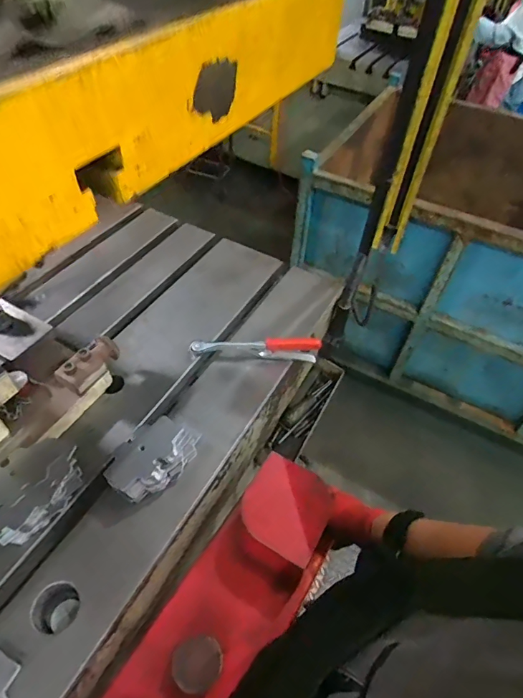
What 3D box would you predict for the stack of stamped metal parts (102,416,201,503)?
[{"bbox_3d":[-0.146,0.145,0.571,0.077,0.053,0.130,29,55,20],"label":"stack of stamped metal parts"}]

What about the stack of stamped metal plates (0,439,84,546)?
[{"bbox_3d":[-0.292,0.176,0.535,0.100,0.055,0.123,31,55,21],"label":"stack of stamped metal plates"}]

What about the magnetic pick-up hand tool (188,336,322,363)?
[{"bbox_3d":[-0.010,-0.004,0.704,0.216,0.063,0.027,2,50,-2],"label":"magnetic pick-up hand tool"}]

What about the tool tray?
[{"bbox_3d":[0.111,0.139,0.993,0.077,0.055,0.283,24,53,16],"label":"tool tray"}]

